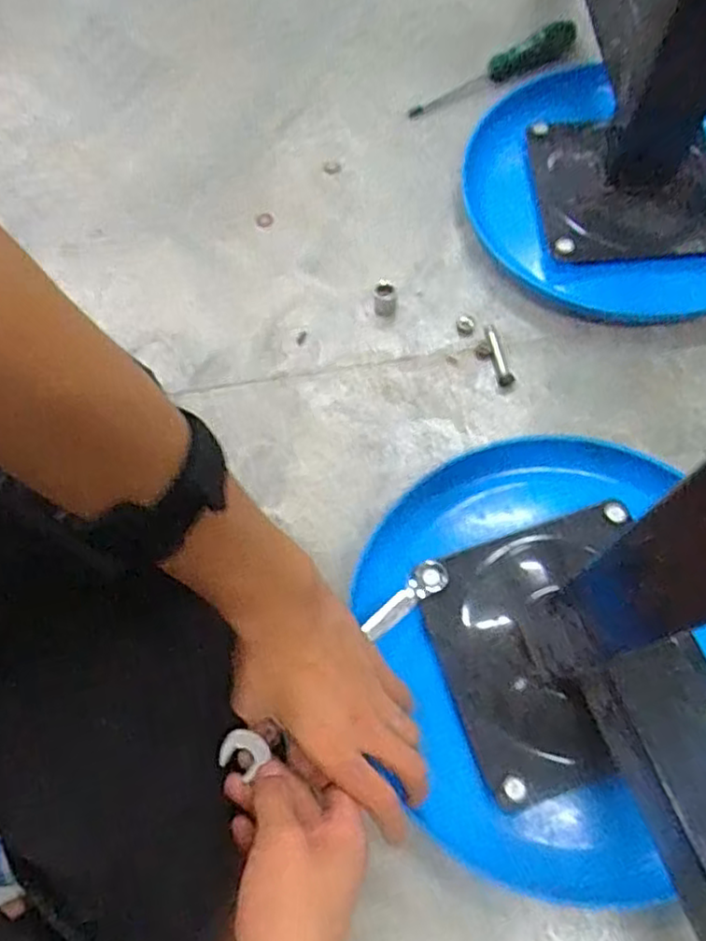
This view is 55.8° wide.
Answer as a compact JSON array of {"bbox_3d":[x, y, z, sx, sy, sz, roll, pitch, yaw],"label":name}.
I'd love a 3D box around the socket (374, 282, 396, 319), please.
[{"bbox_3d":[0.027,-0.146,0.571,0.018,0.025,0.019,0,66,3],"label":"socket"}]

